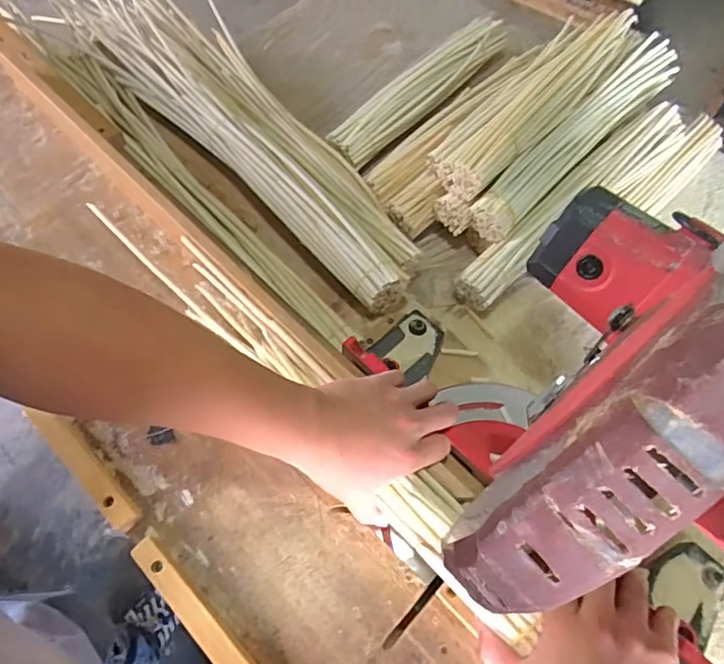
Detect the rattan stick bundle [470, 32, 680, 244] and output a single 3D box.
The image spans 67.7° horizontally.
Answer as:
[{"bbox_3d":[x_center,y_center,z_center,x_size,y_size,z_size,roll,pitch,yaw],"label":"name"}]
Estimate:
[{"bbox_3d":[0.288,-0.264,0.722,0.379,0.072,0.063,-41,71,-19],"label":"rattan stick bundle"}]

